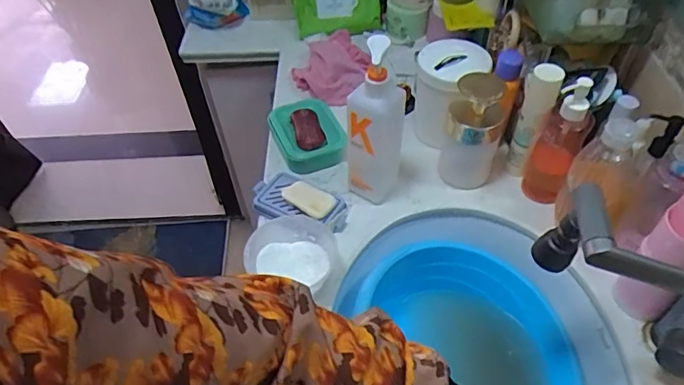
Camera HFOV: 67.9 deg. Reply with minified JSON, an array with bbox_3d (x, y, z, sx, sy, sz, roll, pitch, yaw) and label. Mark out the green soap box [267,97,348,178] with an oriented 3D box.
[{"bbox_3d":[-0.056,-0.094,0.829,0.101,0.052,0.132,-21,51,-13],"label":"green soap box"}]

